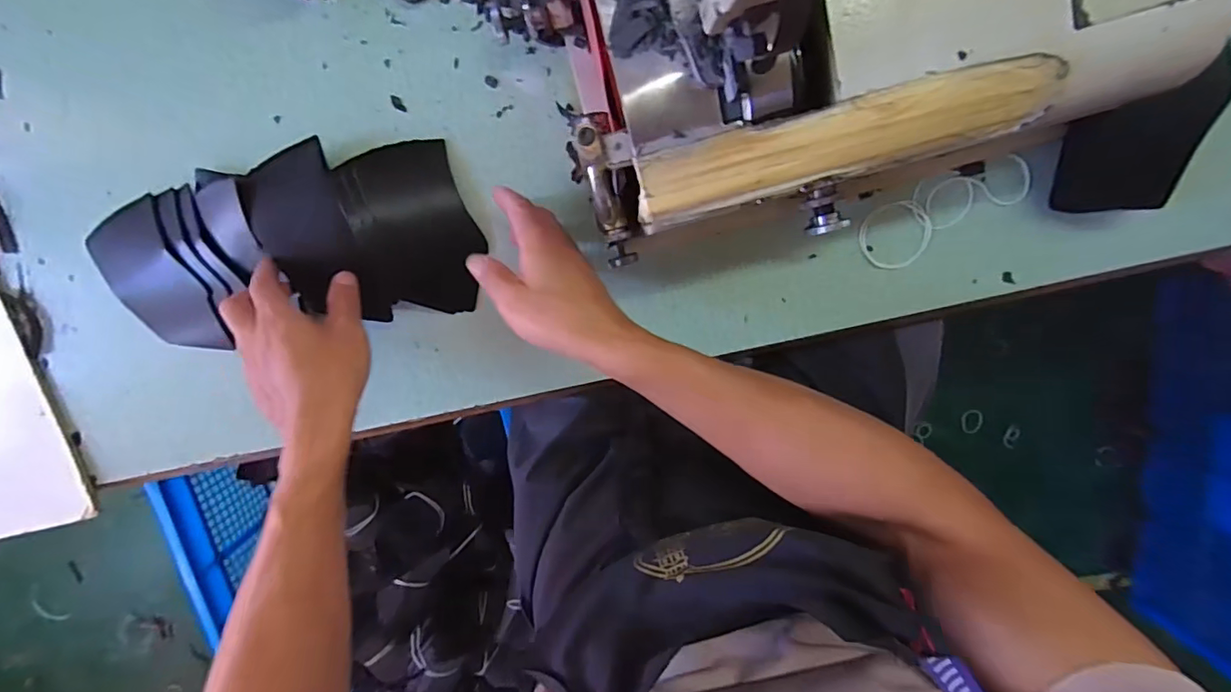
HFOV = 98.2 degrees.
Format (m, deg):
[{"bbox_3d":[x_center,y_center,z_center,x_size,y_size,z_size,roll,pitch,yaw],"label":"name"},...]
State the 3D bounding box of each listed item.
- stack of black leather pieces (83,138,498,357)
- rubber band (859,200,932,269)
[{"bbox_3d":[-0.275,-0.080,0.440,0.314,0.048,0.143,-7,100,2],"label":"stack of black leather pieces"},{"bbox_3d":[0.243,-0.096,0.463,0.062,0.004,0.057,-1,106,-3],"label":"rubber band"}]

